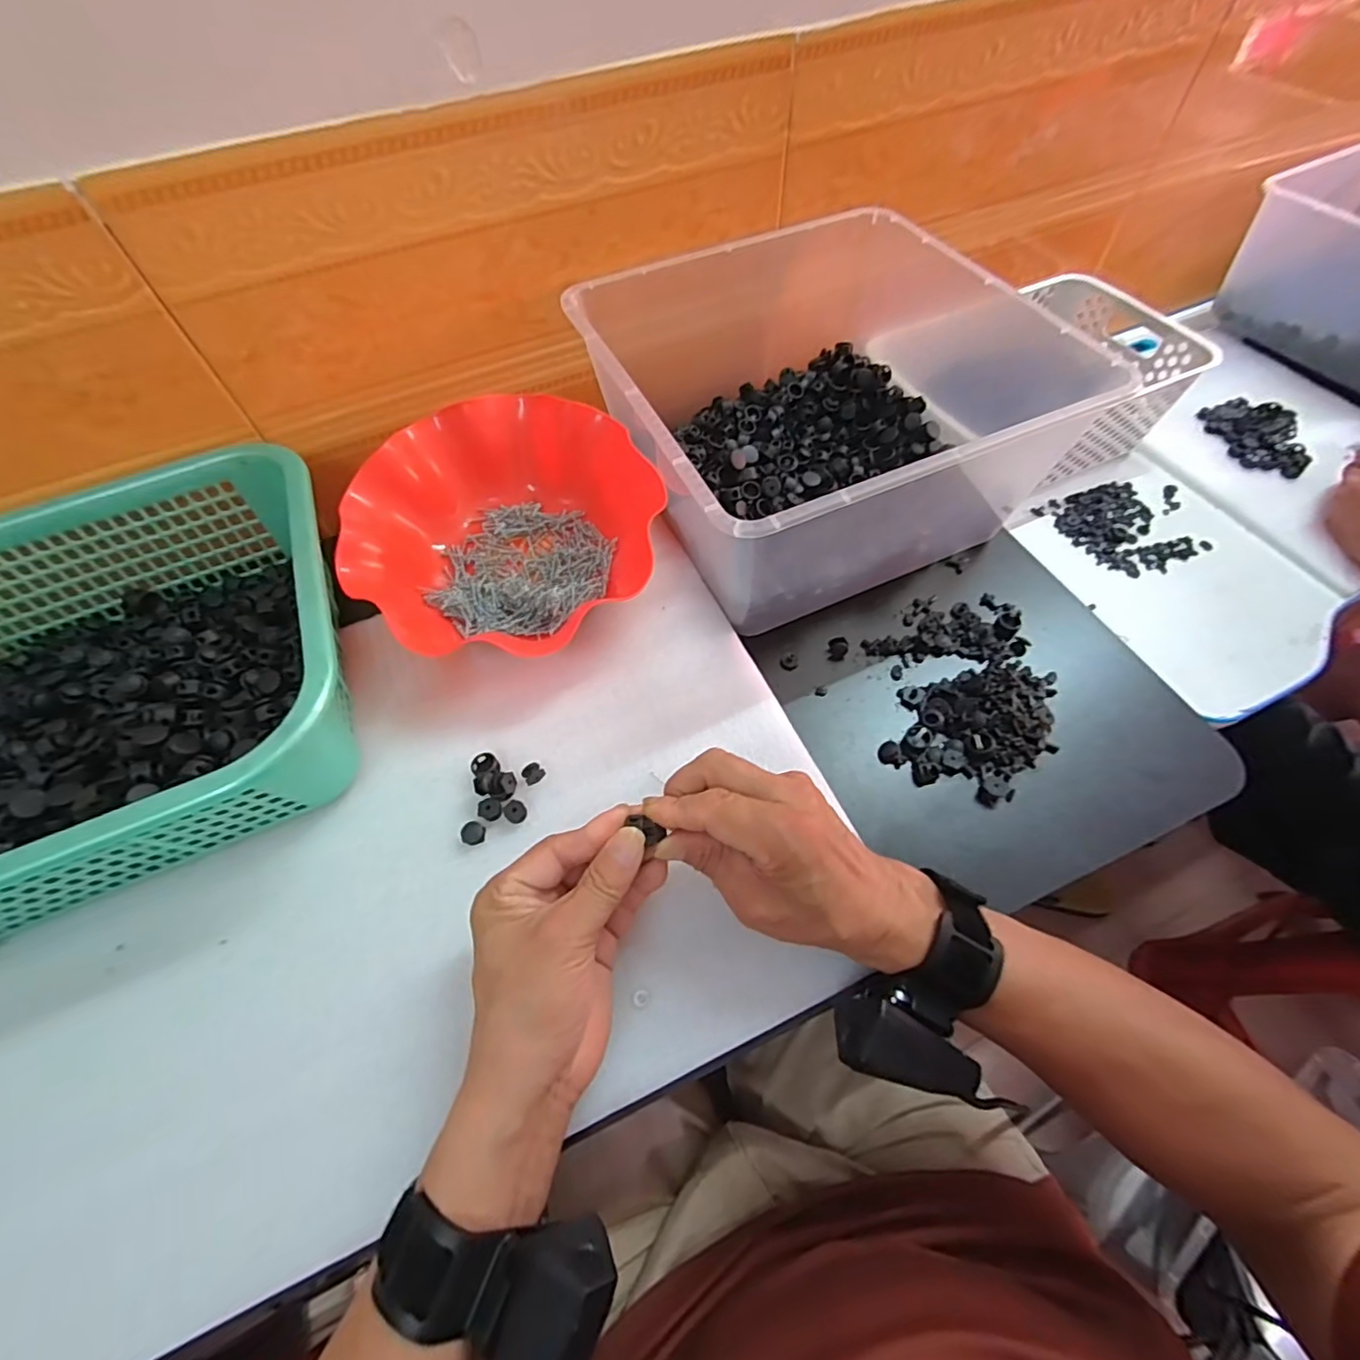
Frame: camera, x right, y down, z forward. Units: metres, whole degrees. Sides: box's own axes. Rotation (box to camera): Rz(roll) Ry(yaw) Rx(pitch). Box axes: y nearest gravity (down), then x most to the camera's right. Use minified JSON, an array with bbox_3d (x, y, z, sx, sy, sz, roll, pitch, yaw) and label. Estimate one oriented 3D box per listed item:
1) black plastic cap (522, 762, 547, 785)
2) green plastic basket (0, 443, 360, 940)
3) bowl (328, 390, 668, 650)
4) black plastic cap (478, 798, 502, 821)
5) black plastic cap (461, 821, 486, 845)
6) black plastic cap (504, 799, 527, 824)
[{"bbox_3d":[-0.095,0.061,0.383,0.013,0.008,0.012,0,61,1],"label":"black plastic cap"},{"bbox_3d":[-0.402,0.008,0.368,0.385,0.098,0.296,-22,62,-11],"label":"green plastic basket"},{"bbox_3d":[-0.134,-0.116,0.448,0.211,0.070,0.206,-1,60,1],"label":"bowl"},{"bbox_3d":[-0.119,0.081,0.371,0.014,0.008,0.013,0,61,1],"label":"black plastic cap"},{"bbox_3d":[-0.127,0.095,0.364,0.013,0.007,0.013,0,61,1],"label":"black plastic cap"},{"bbox_3d":[-0.104,0.083,0.374,0.013,0.010,0.014,0,61,1],"label":"black plastic cap"}]

